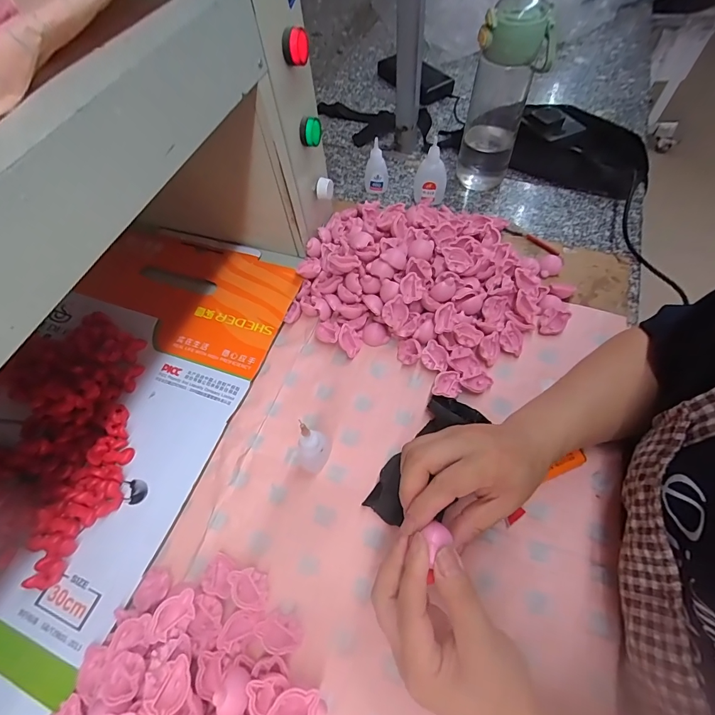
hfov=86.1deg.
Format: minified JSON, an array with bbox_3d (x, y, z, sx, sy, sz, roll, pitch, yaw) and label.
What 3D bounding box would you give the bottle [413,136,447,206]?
[{"bbox_3d":[0.104,-0.260,0.535,0.045,0.083,0.027,10,62,7],"label":"bottle"}]

